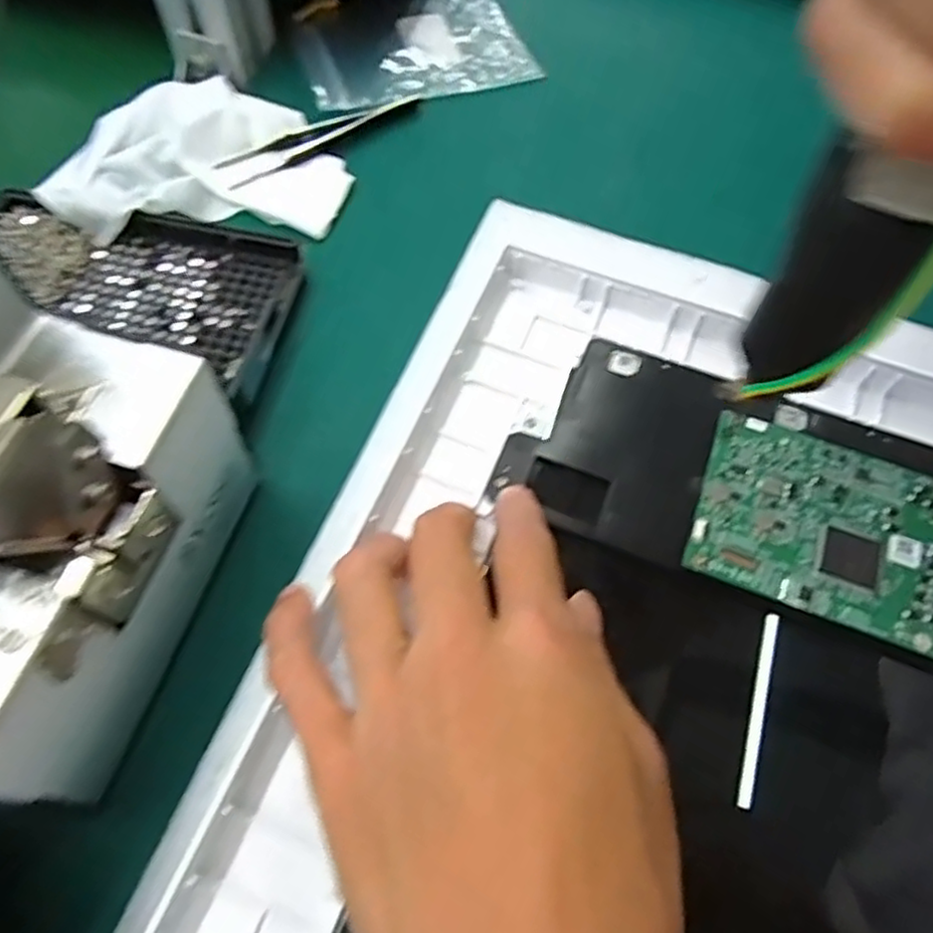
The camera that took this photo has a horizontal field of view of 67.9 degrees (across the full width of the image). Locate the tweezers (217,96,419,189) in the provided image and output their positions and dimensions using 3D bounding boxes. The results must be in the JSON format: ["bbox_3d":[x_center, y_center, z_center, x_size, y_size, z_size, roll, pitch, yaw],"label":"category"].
[{"bbox_3d":[-0.076,-0.175,0.361,0.113,0.008,0.017,-36,69,-19],"label":"tweezers"}]

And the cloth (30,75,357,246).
[{"bbox_3d":[-0.130,-0.151,0.338,0.131,0.023,0.100,-12,63,-9],"label":"cloth"}]

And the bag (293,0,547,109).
[{"bbox_3d":[-0.033,-0.247,0.403,0.128,0.008,0.094,-19,64,-12],"label":"bag"}]

